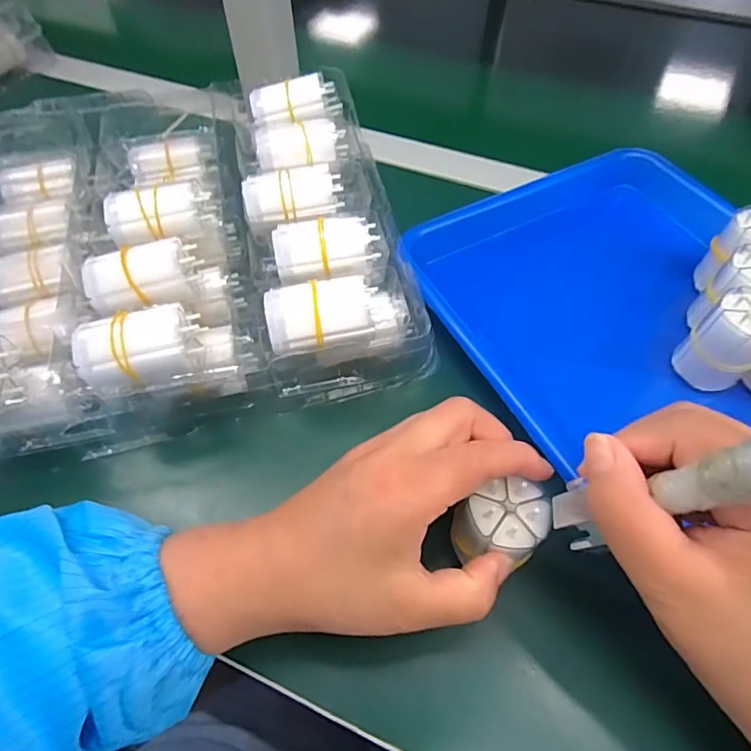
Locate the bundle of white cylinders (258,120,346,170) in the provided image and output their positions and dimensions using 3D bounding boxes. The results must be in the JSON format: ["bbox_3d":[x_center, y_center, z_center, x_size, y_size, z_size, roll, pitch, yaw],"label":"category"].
[{"bbox_3d":[-0.052,-0.164,0.365,0.062,0.021,0.027,-7,57,-4],"label":"bundle of white cylinders"}]

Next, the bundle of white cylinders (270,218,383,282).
[{"bbox_3d":[-0.030,-0.080,0.314,0.064,0.024,0.031,-11,57,-6],"label":"bundle of white cylinders"}]

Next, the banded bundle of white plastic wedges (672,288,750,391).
[{"bbox_3d":[0.213,-0.020,0.310,0.040,0.054,0.037,-38,64,-21],"label":"banded bundle of white plastic wedges"}]

